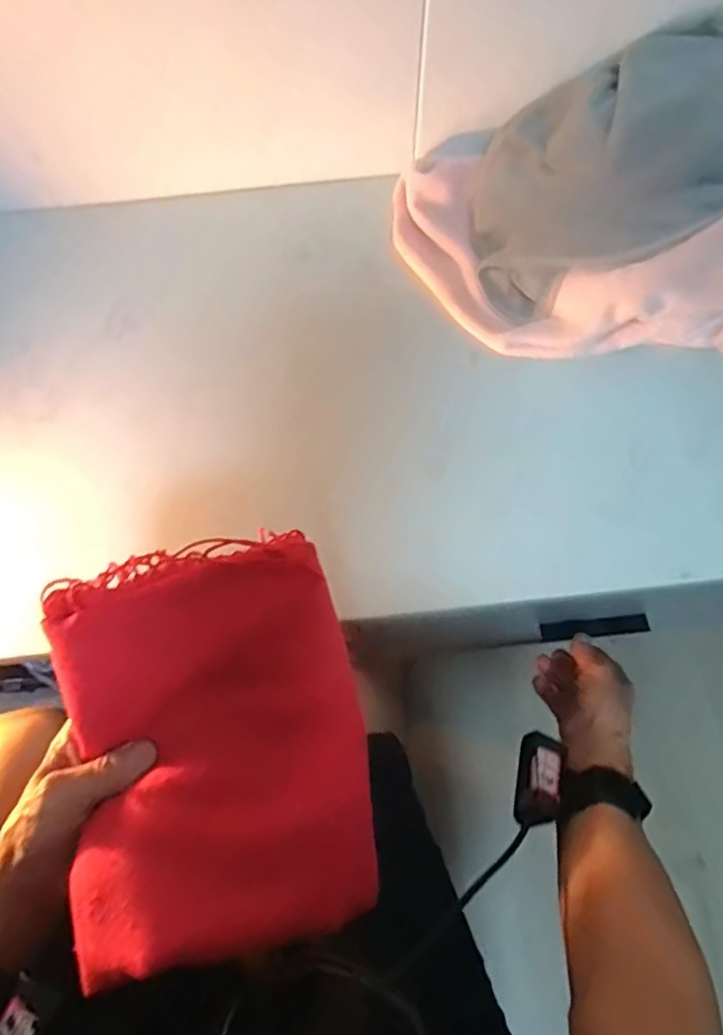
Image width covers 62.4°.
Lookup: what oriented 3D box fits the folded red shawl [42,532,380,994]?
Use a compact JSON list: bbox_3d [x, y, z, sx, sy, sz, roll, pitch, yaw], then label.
[{"bbox_3d":[-0.085,0.123,0.340,0.164,0.053,0.212,-10,70,-3],"label":"folded red shawl"}]

